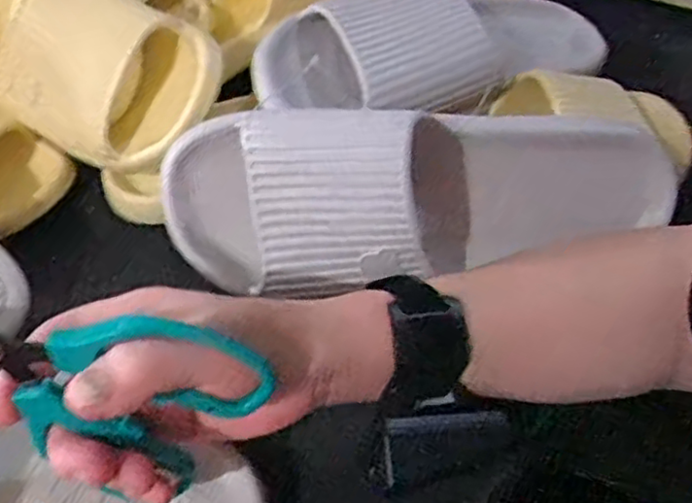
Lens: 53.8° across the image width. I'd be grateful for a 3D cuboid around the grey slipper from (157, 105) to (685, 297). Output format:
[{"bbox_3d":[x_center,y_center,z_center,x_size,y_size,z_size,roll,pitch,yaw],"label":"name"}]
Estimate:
[{"bbox_3d":[0.040,-0.028,0.378,0.286,0.104,0.088,-2,52,2],"label":"grey slipper"}]

